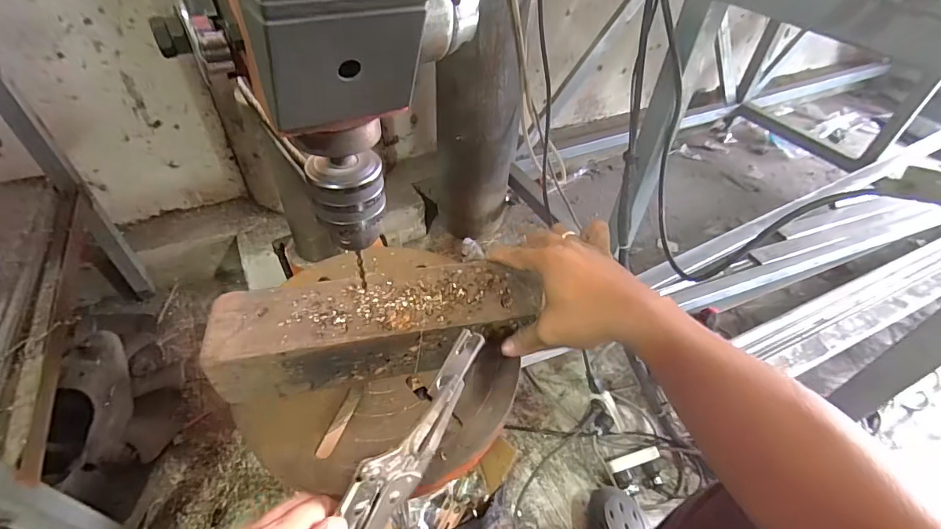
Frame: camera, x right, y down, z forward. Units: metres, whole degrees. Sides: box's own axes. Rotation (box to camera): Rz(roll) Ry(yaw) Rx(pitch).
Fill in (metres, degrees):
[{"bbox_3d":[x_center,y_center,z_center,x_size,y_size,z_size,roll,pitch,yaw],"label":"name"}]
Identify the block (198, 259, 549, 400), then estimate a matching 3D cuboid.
[{"bbox_3d":[-0.085,0.061,0.456,0.317,0.073,0.083,-10,47,-12],"label":"block"}]

